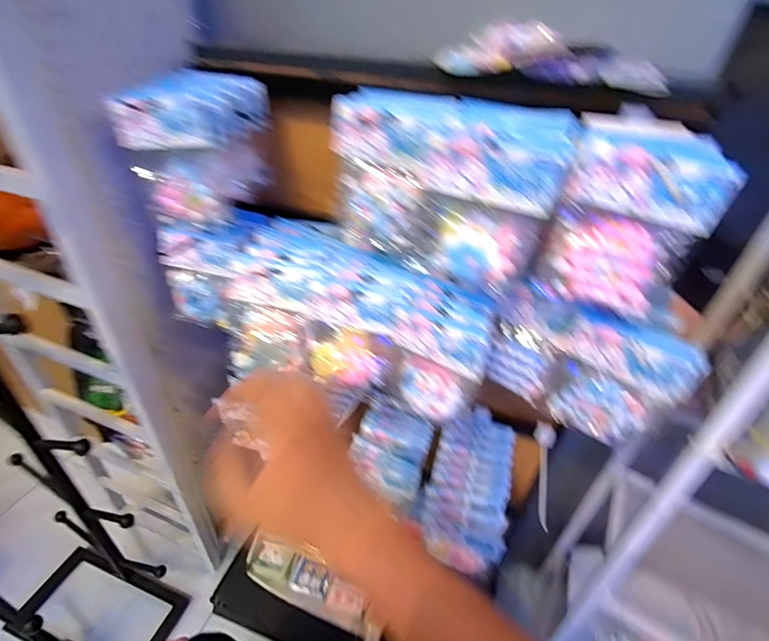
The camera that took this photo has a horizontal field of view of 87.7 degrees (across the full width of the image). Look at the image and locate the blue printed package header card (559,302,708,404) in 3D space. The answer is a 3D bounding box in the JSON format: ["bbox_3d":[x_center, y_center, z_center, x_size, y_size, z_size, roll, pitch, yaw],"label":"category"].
[{"bbox_3d":[0.289,0.039,0.474,0.145,0.070,0.023,30,44,31],"label":"blue printed package header card"}]

